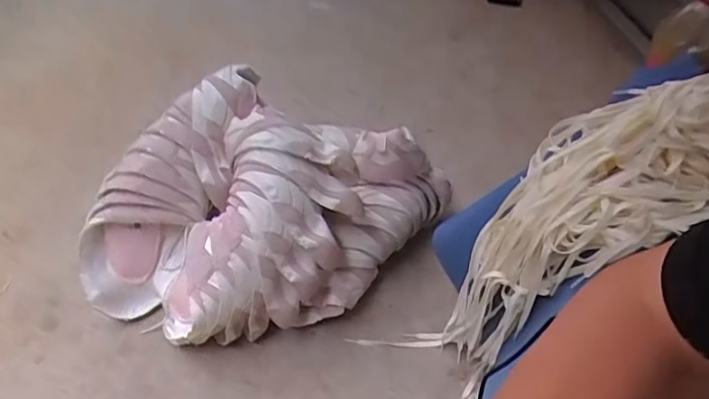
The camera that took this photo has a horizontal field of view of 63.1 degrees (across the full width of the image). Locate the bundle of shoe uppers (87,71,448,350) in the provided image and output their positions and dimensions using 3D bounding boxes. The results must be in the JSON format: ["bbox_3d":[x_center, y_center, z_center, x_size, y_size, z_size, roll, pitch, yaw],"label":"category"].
[{"bbox_3d":[-0.144,-0.001,0.954,0.407,0.267,0.529,29,47,27],"label":"bundle of shoe uppers"}]

